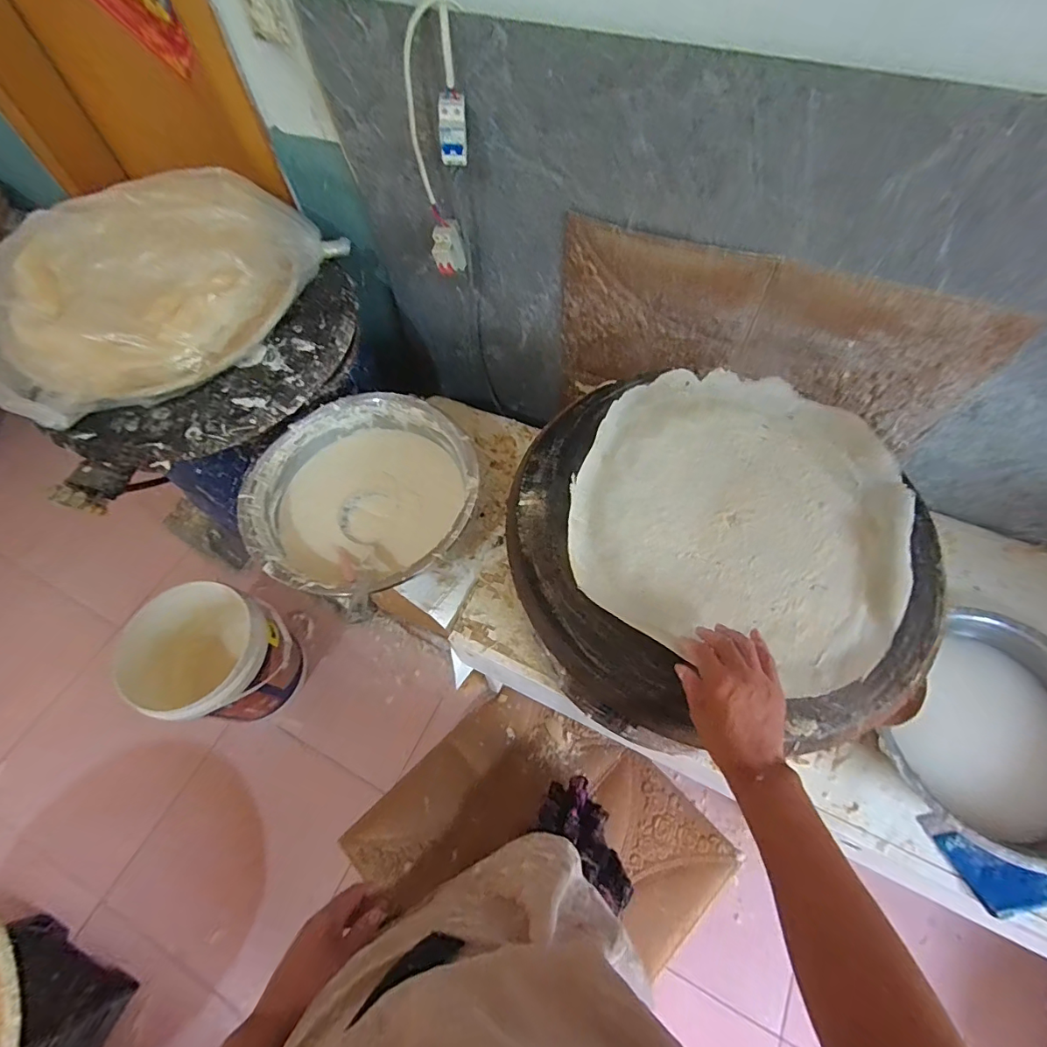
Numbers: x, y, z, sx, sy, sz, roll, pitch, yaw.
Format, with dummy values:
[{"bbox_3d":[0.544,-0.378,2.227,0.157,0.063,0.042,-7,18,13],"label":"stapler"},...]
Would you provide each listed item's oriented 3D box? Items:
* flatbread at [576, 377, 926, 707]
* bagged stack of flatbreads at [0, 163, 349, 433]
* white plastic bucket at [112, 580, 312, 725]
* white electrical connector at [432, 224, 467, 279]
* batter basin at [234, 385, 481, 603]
[{"bbox_3d":[0.282,-0.028,0.648,0.399,0.026,0.417,22,65,13],"label":"flatbread"},{"bbox_3d":[-0.714,-0.467,0.933,0.457,0.159,0.646,32,68,17],"label":"bagged stack of flatbreads"},{"bbox_3d":[-0.795,0.360,1.297,0.344,0.354,0.315,-1,62,2],"label":"white plastic bucket"},{"bbox_3d":[-0.143,-0.520,0.937,0.060,0.077,0.047,-9,62,-2],"label":"white electrical connector"},{"bbox_3d":[-0.290,-0.045,0.948,0.402,0.151,0.417,-1,62,2],"label":"batter basin"}]

